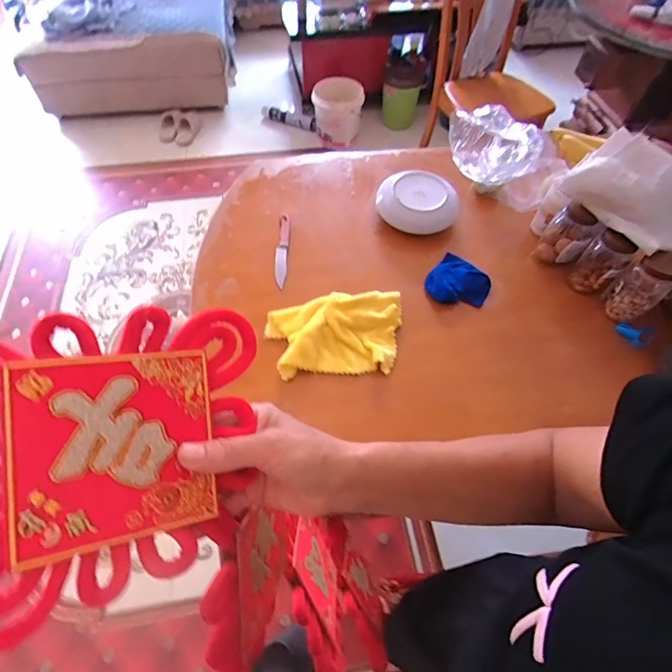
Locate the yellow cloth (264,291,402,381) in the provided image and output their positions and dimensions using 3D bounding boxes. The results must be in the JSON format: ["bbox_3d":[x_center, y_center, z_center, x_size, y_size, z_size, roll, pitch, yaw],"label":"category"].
[{"bbox_3d":[0.001,-0.006,0.798,0.252,0.033,0.158,-3,58,-3],"label":"yellow cloth"}]

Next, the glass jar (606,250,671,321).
[{"bbox_3d":[0.576,-0.091,0.792,0.073,0.134,0.073,0,58,-1],"label":"glass jar"}]

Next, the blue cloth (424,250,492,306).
[{"bbox_3d":[0.256,-0.111,0.869,0.114,0.026,0.108,32,63,17],"label":"blue cloth"}]

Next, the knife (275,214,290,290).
[{"bbox_3d":[-0.117,-0.186,0.916,0.027,0.010,0.203,0,58,-1],"label":"knife"}]

